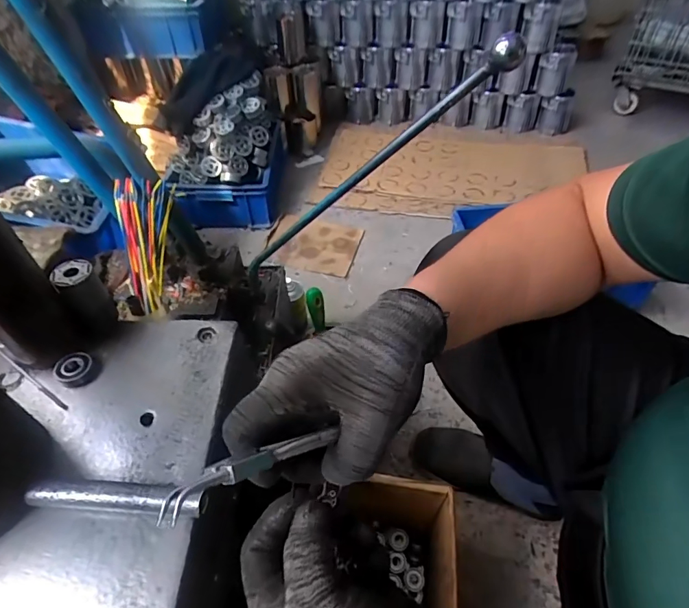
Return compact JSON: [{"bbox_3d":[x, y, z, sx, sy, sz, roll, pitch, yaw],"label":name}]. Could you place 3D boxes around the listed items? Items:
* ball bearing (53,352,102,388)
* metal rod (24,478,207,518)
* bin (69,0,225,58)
[{"bbox_3d":[-0.264,0.063,0.437,0.040,0.013,0.037,-1,48,1],"label":"ball bearing"},{"bbox_3d":[-0.176,0.152,0.348,0.137,0.020,0.021,2,48,4],"label":"metal rod"},{"bbox_3d":[-0.603,-0.920,1.429,0.417,0.163,0.255,5,48,6],"label":"bin"}]

